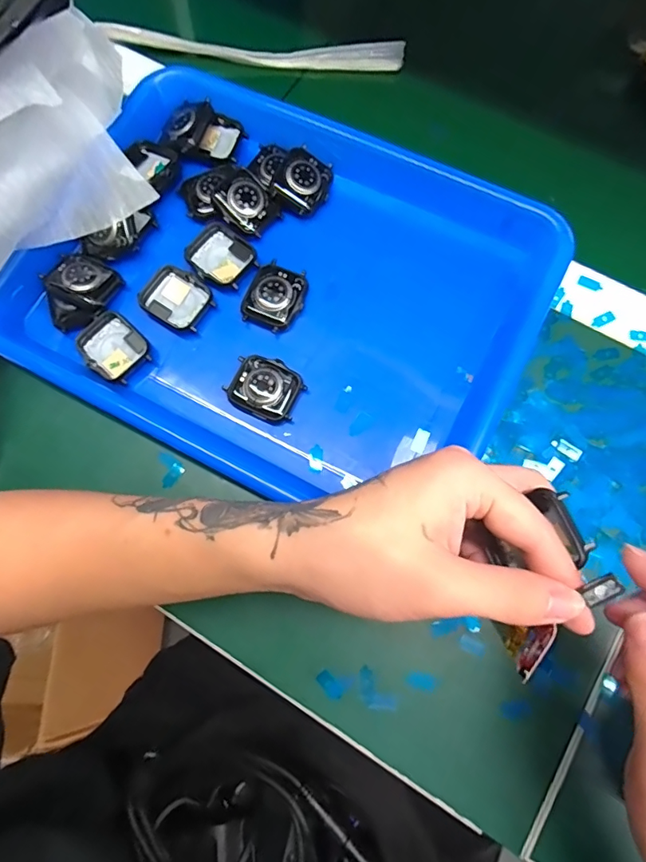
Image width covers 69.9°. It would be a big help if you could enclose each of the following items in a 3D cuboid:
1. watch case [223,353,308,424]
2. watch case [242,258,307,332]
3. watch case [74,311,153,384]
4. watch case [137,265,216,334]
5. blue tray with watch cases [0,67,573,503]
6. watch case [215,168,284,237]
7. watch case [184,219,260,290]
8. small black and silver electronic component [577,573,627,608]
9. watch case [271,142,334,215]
[{"bbox_3d":[-0.038,-0.028,0.302,0.043,0.013,0.037,26,78,8],"label":"watch case"},{"bbox_3d":[-0.032,-0.092,0.314,0.038,0.012,0.045,24,78,8],"label":"watch case"},{"bbox_3d":[-0.141,-0.056,0.309,0.046,0.007,0.038,41,81,11],"label":"watch case"},{"bbox_3d":[-0.099,-0.090,0.316,0.044,0.010,0.037,34,79,10],"label":"watch case"},{"bbox_3d":[-0.026,-0.100,0.313,0.316,0.033,0.261,27,78,8],"label":"blue tray with watch cases"},{"bbox_3d":[-0.053,-0.158,0.325,0.034,0.006,0.039,-45,105,-5],"label":"watch case"},{"bbox_3d":[-0.070,-0.121,0.321,0.045,0.009,0.040,36,80,10],"label":"watch case"},{"bbox_3d":[0.107,0.061,0.178,0.008,0.004,0.014,50,118,15],"label":"small black and silver electronic component"},{"bbox_3d":[-0.013,-0.178,0.329,0.037,0.010,0.044,30,85,-17],"label":"watch case"}]

